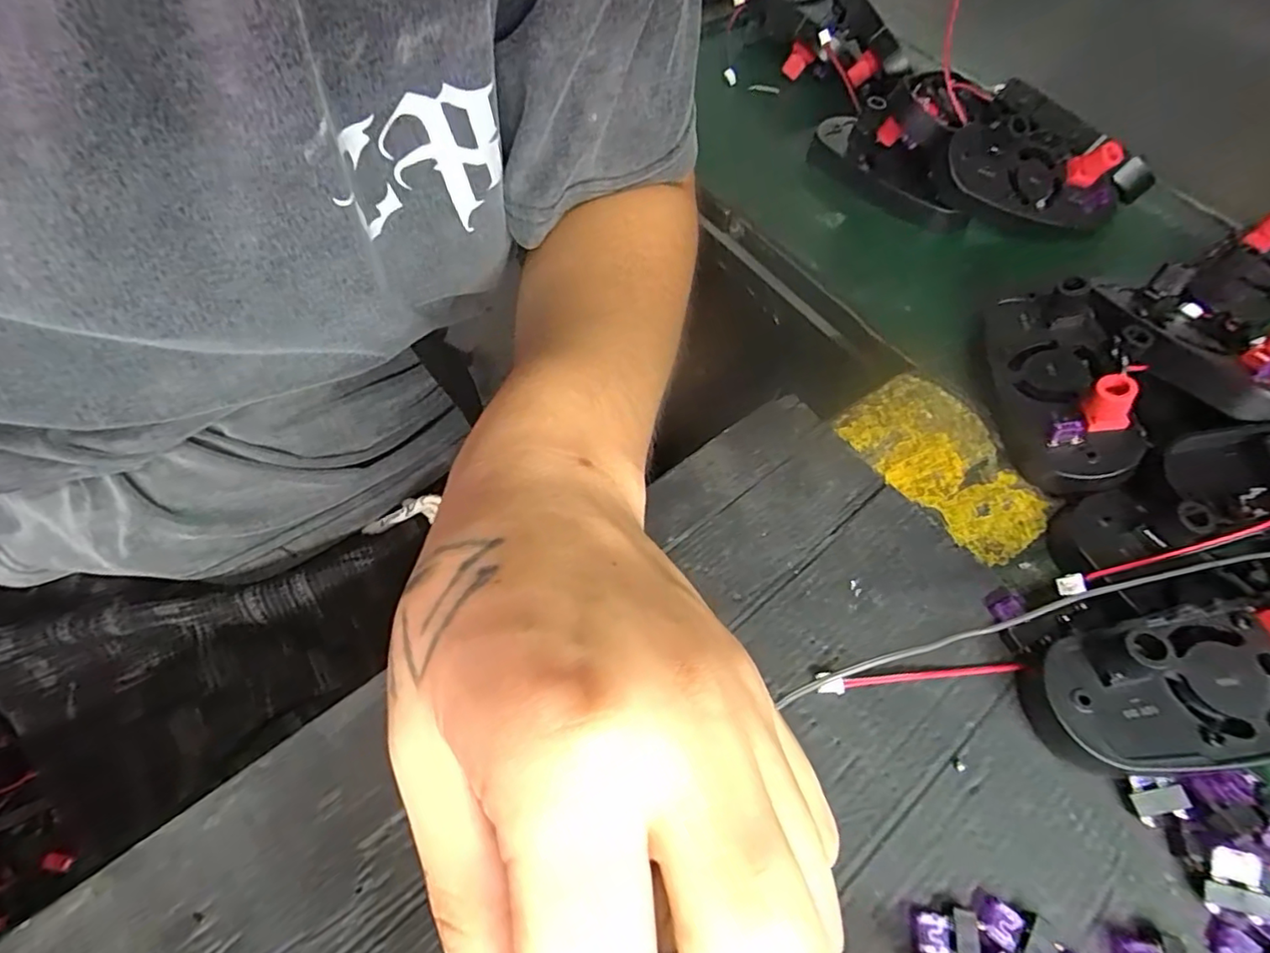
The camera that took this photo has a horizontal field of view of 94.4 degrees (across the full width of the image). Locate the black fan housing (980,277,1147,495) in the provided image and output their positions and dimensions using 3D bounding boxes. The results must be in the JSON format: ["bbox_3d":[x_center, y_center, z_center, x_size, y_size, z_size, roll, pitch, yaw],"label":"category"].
[{"bbox_3d":[0.198,-0.048,0.275,0.048,0.045,0.113,9,57,4],"label":"black fan housing"}]

